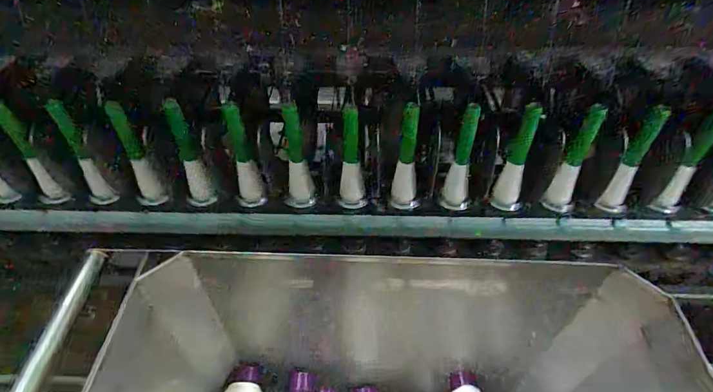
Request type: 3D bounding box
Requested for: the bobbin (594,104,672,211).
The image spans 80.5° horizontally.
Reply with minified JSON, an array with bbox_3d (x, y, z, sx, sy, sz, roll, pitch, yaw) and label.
[{"bbox_3d":[0.328,-0.034,0.501,0.030,0.148,0.032,29,54,26],"label":"bobbin"}]

